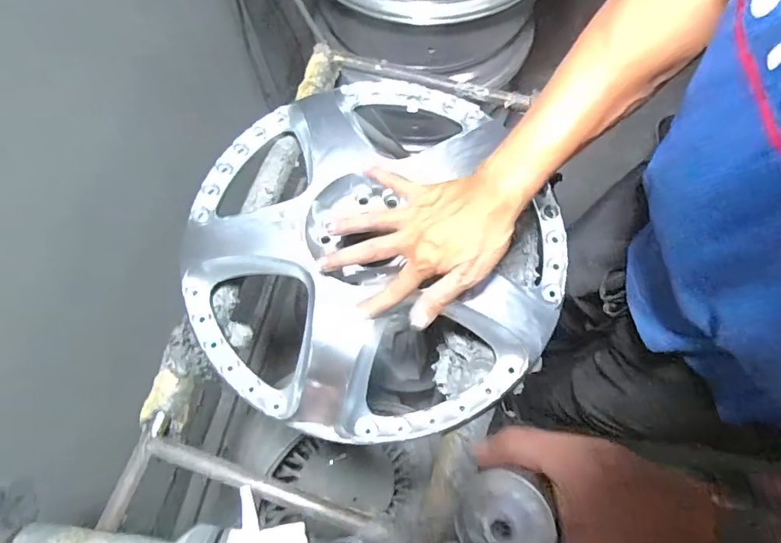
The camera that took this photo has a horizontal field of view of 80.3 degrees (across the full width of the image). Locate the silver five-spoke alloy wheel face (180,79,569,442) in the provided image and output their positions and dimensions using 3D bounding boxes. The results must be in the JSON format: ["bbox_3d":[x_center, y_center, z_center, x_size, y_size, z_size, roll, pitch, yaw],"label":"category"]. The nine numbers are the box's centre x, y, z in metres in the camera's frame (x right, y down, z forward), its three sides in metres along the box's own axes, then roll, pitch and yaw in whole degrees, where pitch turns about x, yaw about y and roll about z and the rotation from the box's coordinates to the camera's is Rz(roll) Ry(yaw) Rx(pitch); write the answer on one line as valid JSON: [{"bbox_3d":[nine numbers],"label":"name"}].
[{"bbox_3d":[-0.022,-0.024,0.550,0.411,0.120,0.417,0,70,1],"label":"silver five-spoke alloy wheel face"}]

